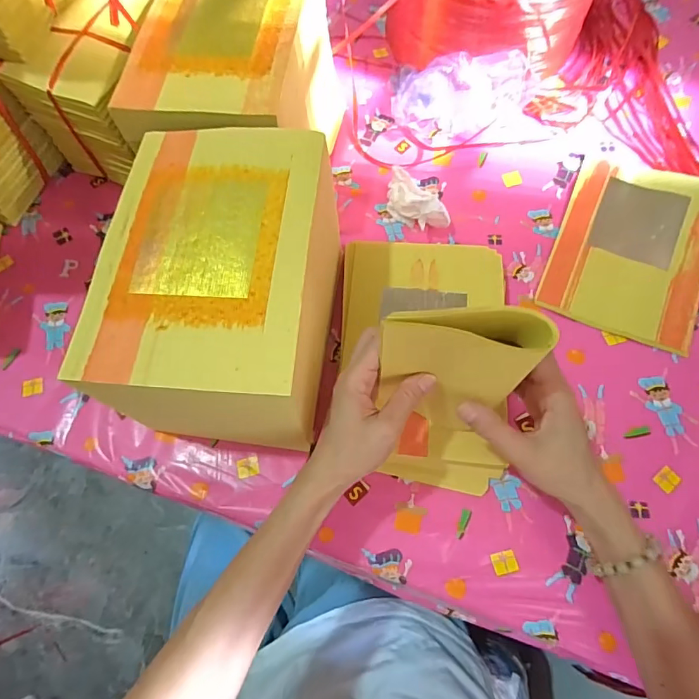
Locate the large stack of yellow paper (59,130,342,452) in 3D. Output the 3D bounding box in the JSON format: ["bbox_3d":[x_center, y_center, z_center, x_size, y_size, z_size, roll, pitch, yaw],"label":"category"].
[{"bbox_3d":[-0.104,-0.048,0.401,0.163,0.129,0.253,3,68,4],"label":"large stack of yellow paper"}]

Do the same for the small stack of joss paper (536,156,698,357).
[{"bbox_3d":[0.322,-0.118,0.510,0.161,0.011,0.223,22,70,11],"label":"small stack of joss paper"}]

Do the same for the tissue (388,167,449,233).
[{"bbox_3d":[0.079,-0.177,0.532,0.063,0.040,0.082,-9,68,-2],"label":"tissue"}]

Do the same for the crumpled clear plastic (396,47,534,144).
[{"bbox_3d":[0.146,-0.328,0.577,0.180,0.065,0.100,7,68,5],"label":"crumpled clear plastic"}]

